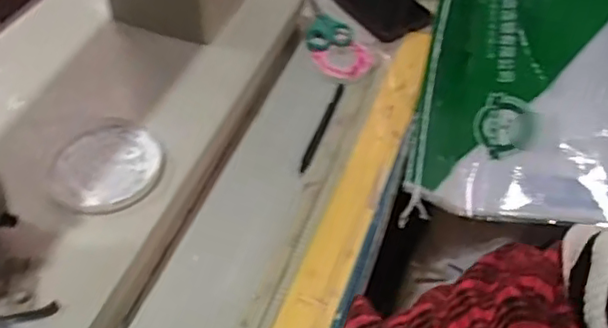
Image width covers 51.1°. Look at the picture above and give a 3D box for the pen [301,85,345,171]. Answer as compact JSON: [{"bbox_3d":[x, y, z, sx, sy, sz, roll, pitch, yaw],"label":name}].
[{"bbox_3d":[0.018,-0.037,0.614,0.008,0.012,0.116,17,48,11],"label":"pen"}]

